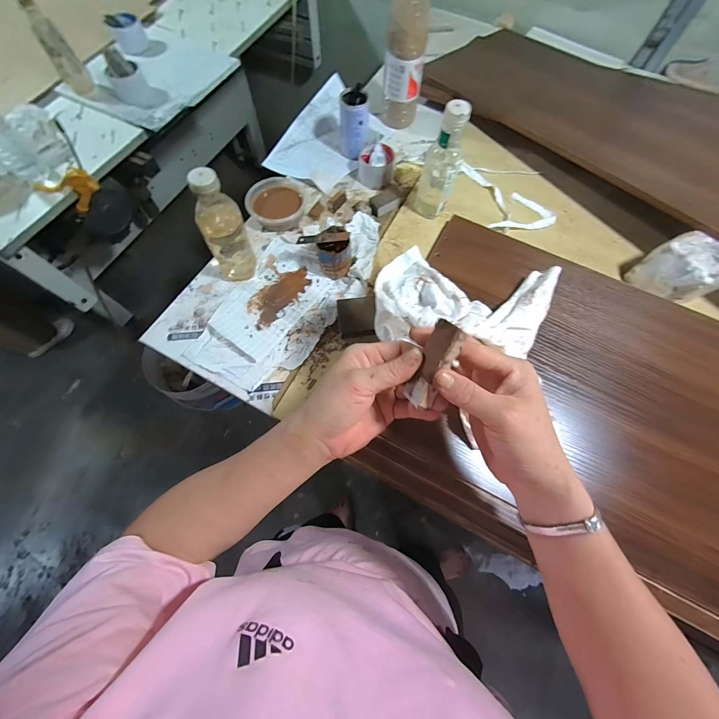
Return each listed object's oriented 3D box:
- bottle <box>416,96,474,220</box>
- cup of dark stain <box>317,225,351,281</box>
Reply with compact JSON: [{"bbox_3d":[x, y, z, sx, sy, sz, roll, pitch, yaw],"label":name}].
[{"bbox_3d":[0.156,-0.366,0.598,0.071,0.204,0.062,17,71,6],"label":"bottle"},{"bbox_3d":[-0.049,-0.210,0.615,0.063,0.072,0.073,-14,70,-5],"label":"cup of dark stain"}]

